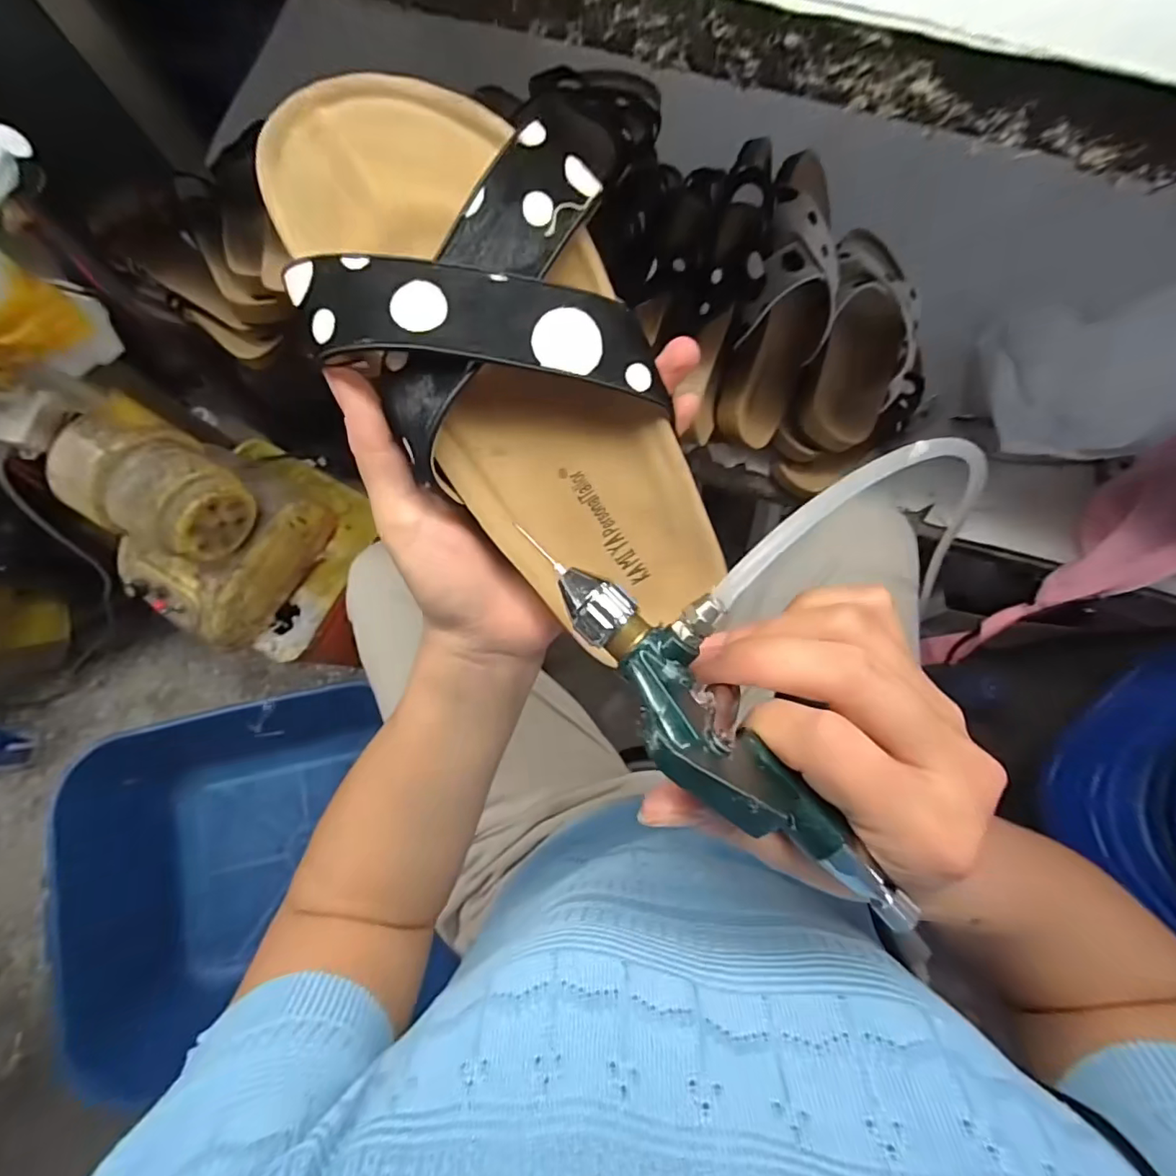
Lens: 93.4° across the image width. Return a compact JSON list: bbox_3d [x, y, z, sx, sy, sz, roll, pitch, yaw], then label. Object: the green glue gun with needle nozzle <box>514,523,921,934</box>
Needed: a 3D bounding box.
[{"bbox_3d":[0.036,0.036,0.158,0.040,0.029,0.149,-42,80,-7],"label":"green glue gun with needle nozzle"}]

